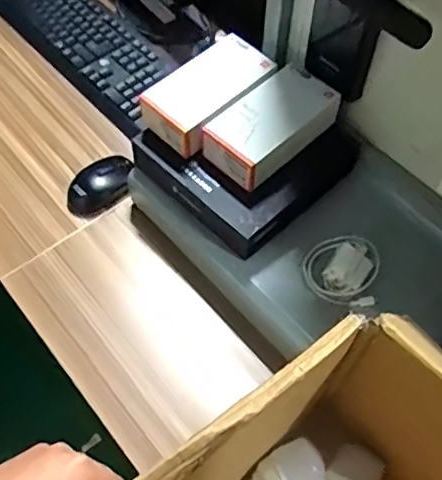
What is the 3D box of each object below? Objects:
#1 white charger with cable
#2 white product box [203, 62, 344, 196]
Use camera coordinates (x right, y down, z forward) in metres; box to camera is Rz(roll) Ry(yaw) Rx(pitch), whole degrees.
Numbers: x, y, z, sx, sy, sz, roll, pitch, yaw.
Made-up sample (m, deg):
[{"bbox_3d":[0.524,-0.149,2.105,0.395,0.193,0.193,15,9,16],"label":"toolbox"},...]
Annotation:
[{"bbox_3d":[0.136,0.032,0.655,0.079,0.024,0.094,13,58,7],"label":"white charger with cable"},{"bbox_3d":[0.059,-0.135,0.692,0.159,0.052,0.083,-39,66,-22],"label":"white product box"}]

